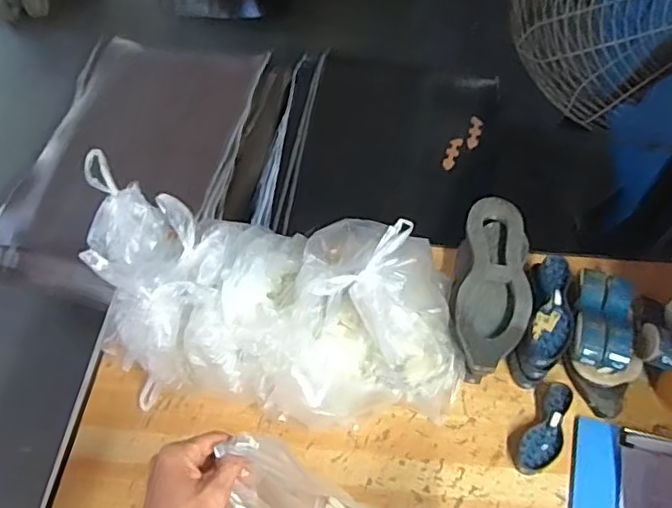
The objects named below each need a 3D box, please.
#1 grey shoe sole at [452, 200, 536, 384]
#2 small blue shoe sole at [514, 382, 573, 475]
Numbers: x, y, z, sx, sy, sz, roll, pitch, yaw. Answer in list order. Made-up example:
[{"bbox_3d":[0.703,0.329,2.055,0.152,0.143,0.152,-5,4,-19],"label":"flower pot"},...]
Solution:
[{"bbox_3d":[0.238,0.056,0.929,0.109,0.086,0.285,11,58,8],"label":"grey shoe sole"},{"bbox_3d":[0.301,0.250,0.854,0.049,0.030,0.141,30,62,19],"label":"small blue shoe sole"}]

